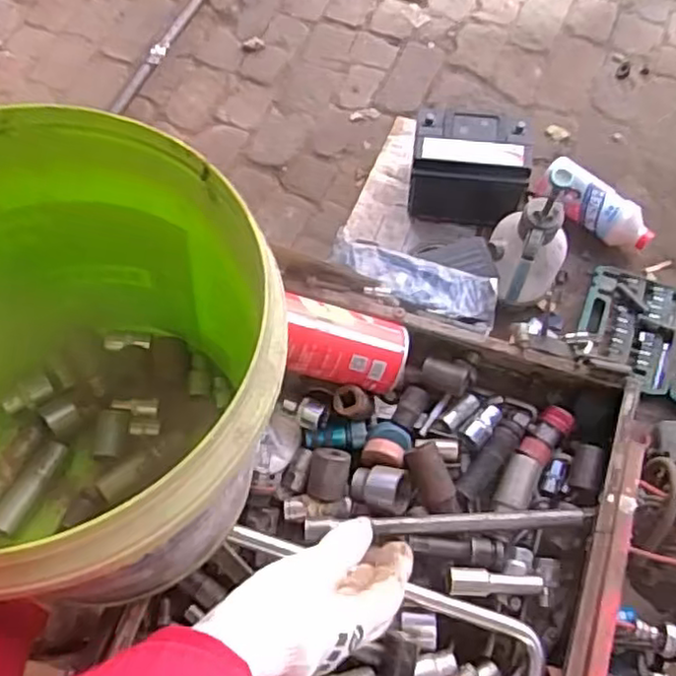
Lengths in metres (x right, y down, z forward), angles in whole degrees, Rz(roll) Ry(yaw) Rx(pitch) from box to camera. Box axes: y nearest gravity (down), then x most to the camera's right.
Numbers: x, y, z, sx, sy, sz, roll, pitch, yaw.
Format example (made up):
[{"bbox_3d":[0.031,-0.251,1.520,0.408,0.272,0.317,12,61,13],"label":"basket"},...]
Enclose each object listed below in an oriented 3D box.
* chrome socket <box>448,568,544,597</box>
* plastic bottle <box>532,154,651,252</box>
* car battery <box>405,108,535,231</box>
[{"bbox_3d":[0.127,0.197,0.553,0.077,0.017,0.021,0,67,2],"label":"chrome socket"},{"bbox_3d":[0.537,-0.270,1.447,0.257,0.089,0.081,35,72,15],"label":"plastic bottle"},{"bbox_3d":[0.270,-0.348,1.450,0.236,0.191,0.160,11,68,7],"label":"car battery"}]

